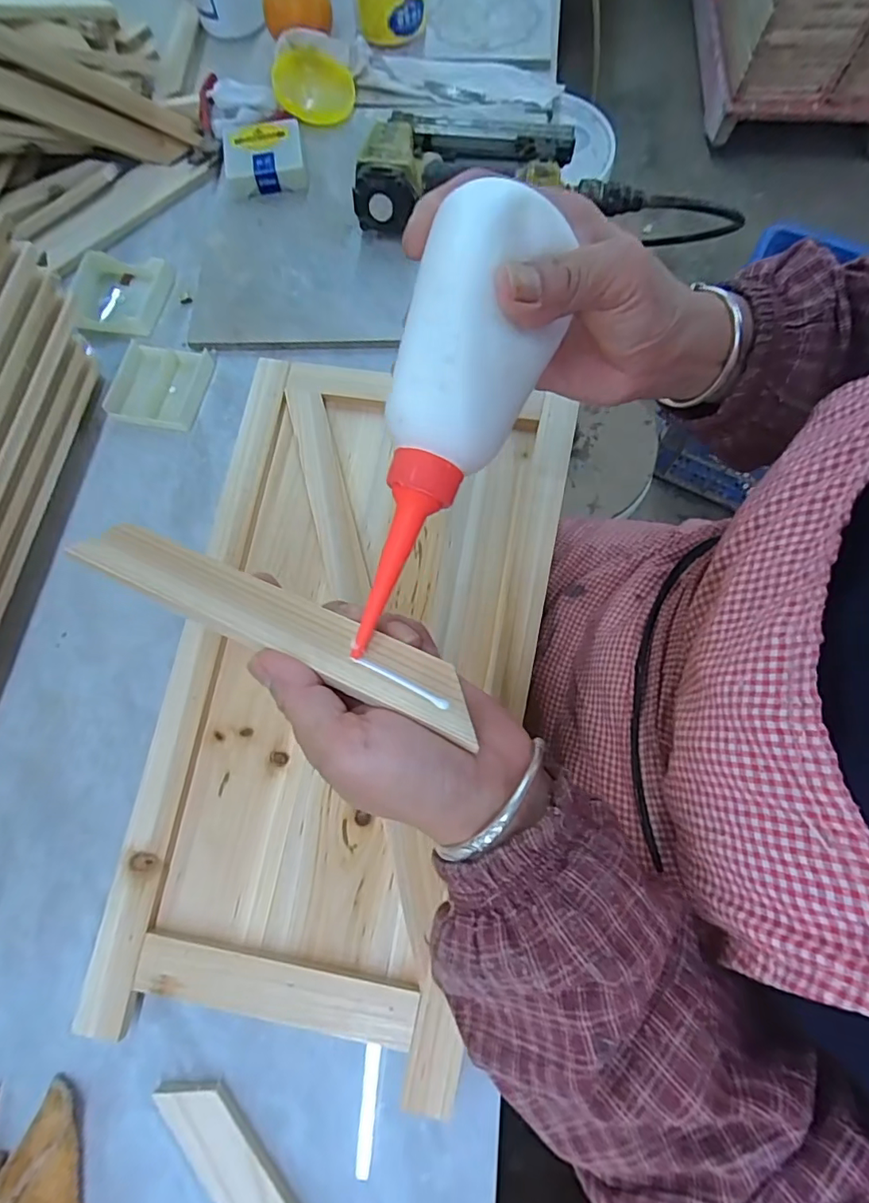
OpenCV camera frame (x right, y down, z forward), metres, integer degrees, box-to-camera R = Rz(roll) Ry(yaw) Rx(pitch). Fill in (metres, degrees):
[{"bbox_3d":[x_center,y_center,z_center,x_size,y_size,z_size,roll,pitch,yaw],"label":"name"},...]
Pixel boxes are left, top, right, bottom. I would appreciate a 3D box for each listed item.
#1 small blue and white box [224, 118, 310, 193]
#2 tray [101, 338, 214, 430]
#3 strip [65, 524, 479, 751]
[{"bbox_3d":[-0.162,-0.424,0.486,0.073,0.024,0.073,-9,72,-1],"label":"small blue and white box"},{"bbox_3d":[-0.228,-0.180,0.422,0.067,0.015,0.073,7,73,4],"label":"tray"},{"bbox_3d":[-0.069,0.006,0.212,0.183,0.004,0.027,23,58,12],"label":"strip"}]

